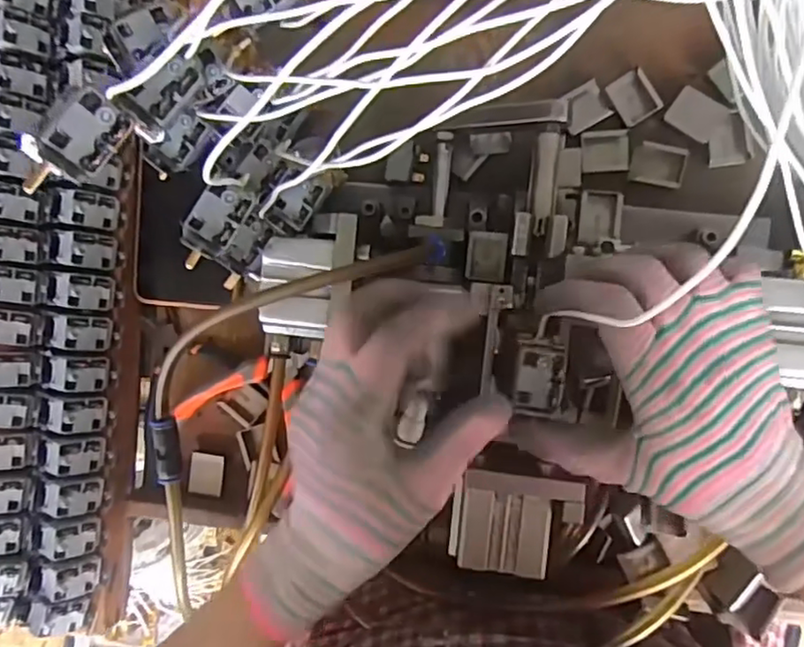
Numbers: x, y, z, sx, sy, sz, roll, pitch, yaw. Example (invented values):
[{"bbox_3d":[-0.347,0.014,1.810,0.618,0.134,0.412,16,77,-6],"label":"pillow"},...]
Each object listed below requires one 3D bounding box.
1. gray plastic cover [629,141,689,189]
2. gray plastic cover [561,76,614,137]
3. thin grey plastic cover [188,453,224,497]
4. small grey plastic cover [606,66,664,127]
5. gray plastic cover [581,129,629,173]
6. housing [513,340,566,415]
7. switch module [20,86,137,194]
[{"bbox_3d":[0.168,-0.104,0.411,0.032,0.008,0.026,16,92,6],"label":"gray plastic cover"},{"bbox_3d":[0.120,-0.143,0.418,0.029,0.010,0.028,-26,87,6],"label":"gray plastic cover"},{"bbox_3d":[-0.145,0.112,0.464,0.025,0.005,0.032,5,95,7],"label":"thin grey plastic cover"},{"bbox_3d":[0.151,-0.148,0.410,0.027,0.005,0.033,-31,87,6],"label":"small grey plastic cover"},{"bbox_3d":[0.135,-0.115,0.418,0.031,0.006,0.027,-4,90,7],"label":"gray plastic cover"},{"bbox_3d":[0.068,0.027,0.311,0.024,0.011,0.037,6,91,7],"label":"housing"},{"bbox_3d":[-0.137,-0.075,0.259,0.048,0.019,0.027,-49,129,-10],"label":"switch module"}]

